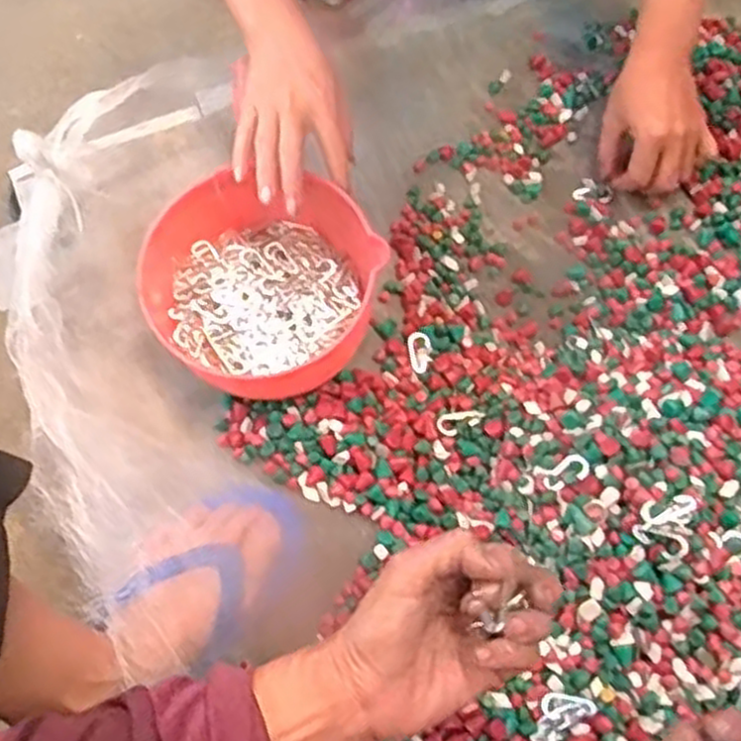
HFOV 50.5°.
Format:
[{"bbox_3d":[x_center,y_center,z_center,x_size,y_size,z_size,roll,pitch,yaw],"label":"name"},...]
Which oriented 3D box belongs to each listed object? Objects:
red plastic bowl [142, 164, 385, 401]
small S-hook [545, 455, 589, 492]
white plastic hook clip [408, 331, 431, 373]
[{"bbox_3d":[-0.088,-0.065,0.653,0.171,0.101,0.182,-1,68,2],"label":"red plastic bowl"},{"bbox_3d":[0.148,0.078,0.592,0.034,0.004,0.020,-35,59,4],"label":"small S-hook"},{"bbox_3d":[0.043,-0.016,0.682,0.019,0.005,0.041,-5,68,0],"label":"white plastic hook clip"}]

